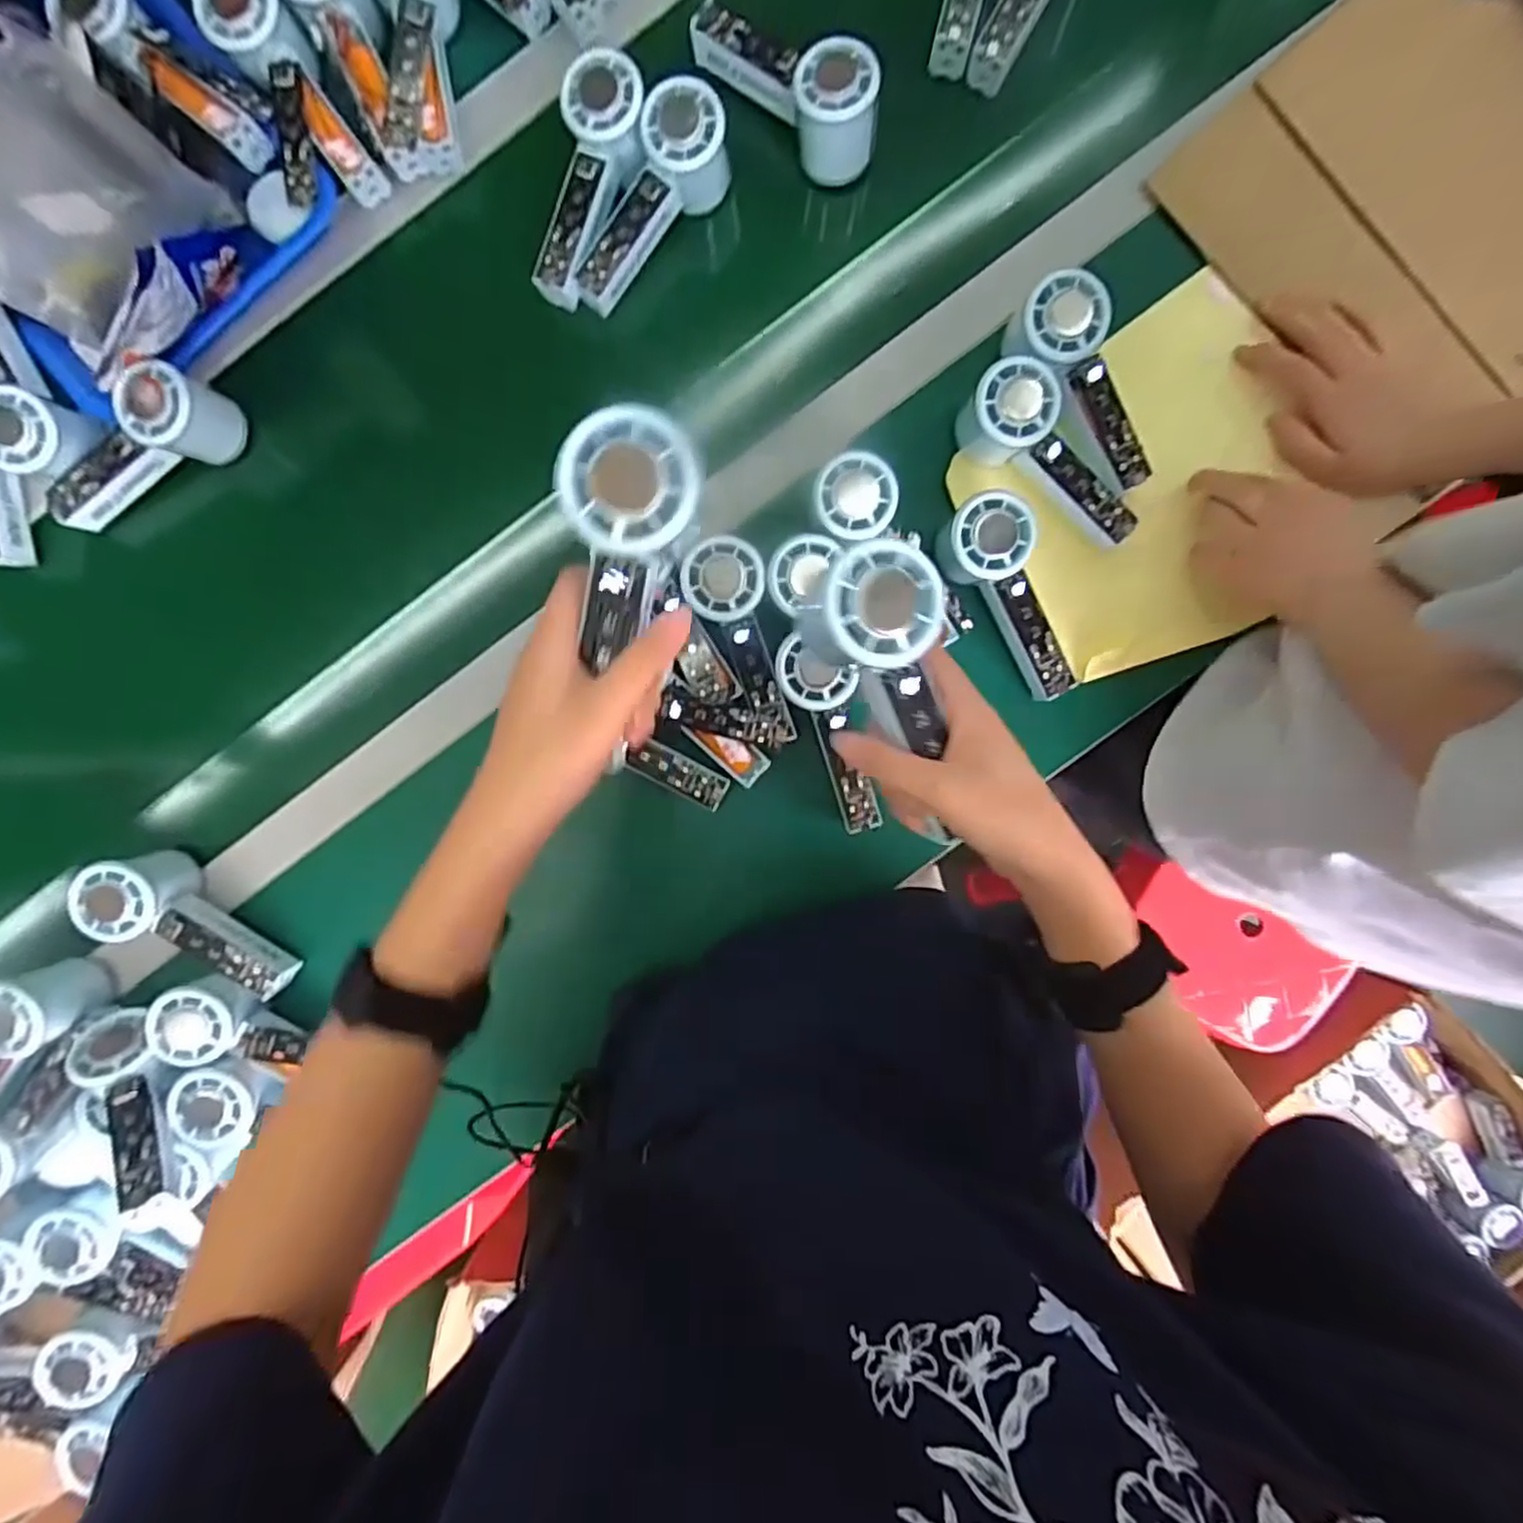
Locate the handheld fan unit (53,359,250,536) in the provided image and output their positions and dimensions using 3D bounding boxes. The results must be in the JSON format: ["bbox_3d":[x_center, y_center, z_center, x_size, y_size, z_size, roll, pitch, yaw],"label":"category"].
[{"bbox_3d":[-0.472,-0.236,0.532,0.154,0.060,0.054,-24,91,2],"label":"handheld fan unit"}]

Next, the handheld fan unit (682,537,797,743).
[{"bbox_3d":[-0.008,-0.086,0.505,0.054,0.026,0.148,-24,91,2],"label":"handheld fan unit"}]

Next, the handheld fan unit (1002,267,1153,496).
[{"bbox_3d":[0.222,-0.258,0.504,0.062,0.054,0.149,-22,91,2],"label":"handheld fan unit"}]

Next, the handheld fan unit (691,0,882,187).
[{"bbox_3d":[0.015,-0.487,0.511,0.148,0.063,0.049,28,92,0],"label":"handheld fan unit"}]

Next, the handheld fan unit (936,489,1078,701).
[{"bbox_3d":[0.186,-0.118,0.508,0.055,0.049,0.146,-36,91,2],"label":"handheld fan unit"}]

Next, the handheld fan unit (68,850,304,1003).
[{"bbox_3d":[-0.430,0.125,0.543,0.151,0.054,0.051,38,92,-16],"label":"handheld fan unit"}]

